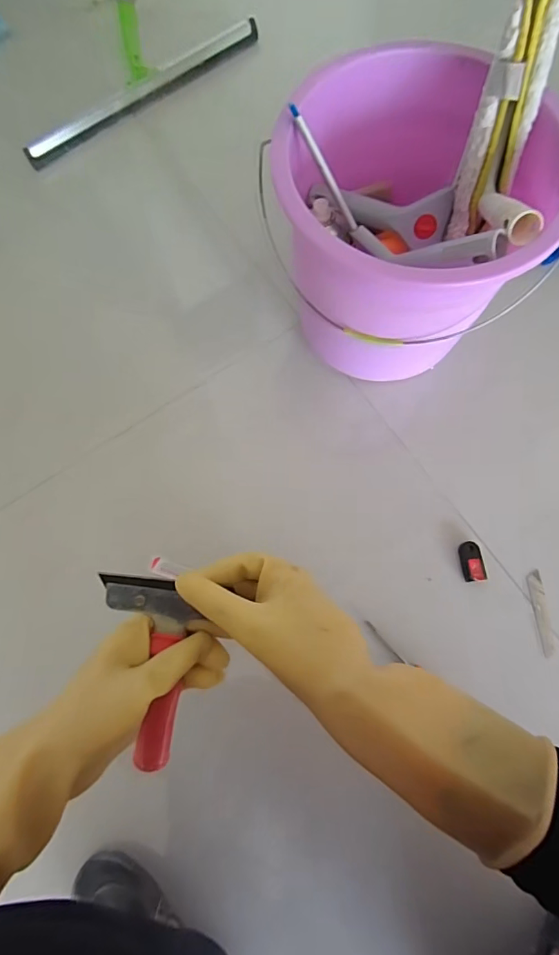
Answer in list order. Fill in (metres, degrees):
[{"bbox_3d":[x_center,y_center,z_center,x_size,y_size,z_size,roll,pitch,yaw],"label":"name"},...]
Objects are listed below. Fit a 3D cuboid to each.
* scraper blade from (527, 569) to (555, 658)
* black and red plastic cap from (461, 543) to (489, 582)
[{"bbox_3d":[0.341,0.176,0.593,0.019,0.006,0.103,-8,77,8],"label":"scraper blade"},{"bbox_3d":[0.254,0.110,0.598,0.030,0.008,0.051,-4,76,0],"label":"black and red plastic cap"}]

